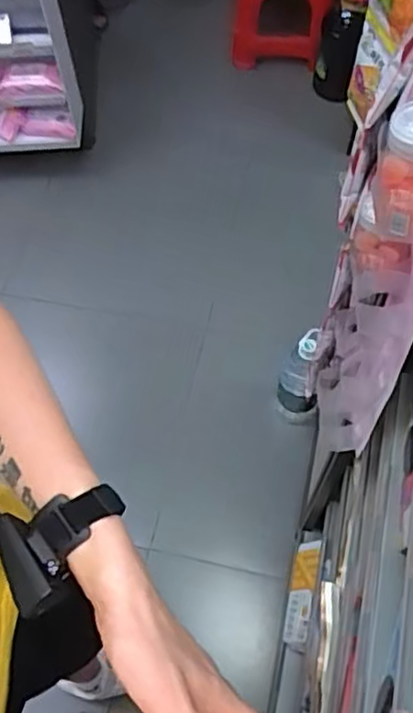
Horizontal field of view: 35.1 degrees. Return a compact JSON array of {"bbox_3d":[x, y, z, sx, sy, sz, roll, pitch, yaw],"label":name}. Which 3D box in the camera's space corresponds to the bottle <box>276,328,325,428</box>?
[{"bbox_3d":[0.215,0.046,1.493,0.092,0.302,0.102,10,63,7],"label":"bottle"}]

